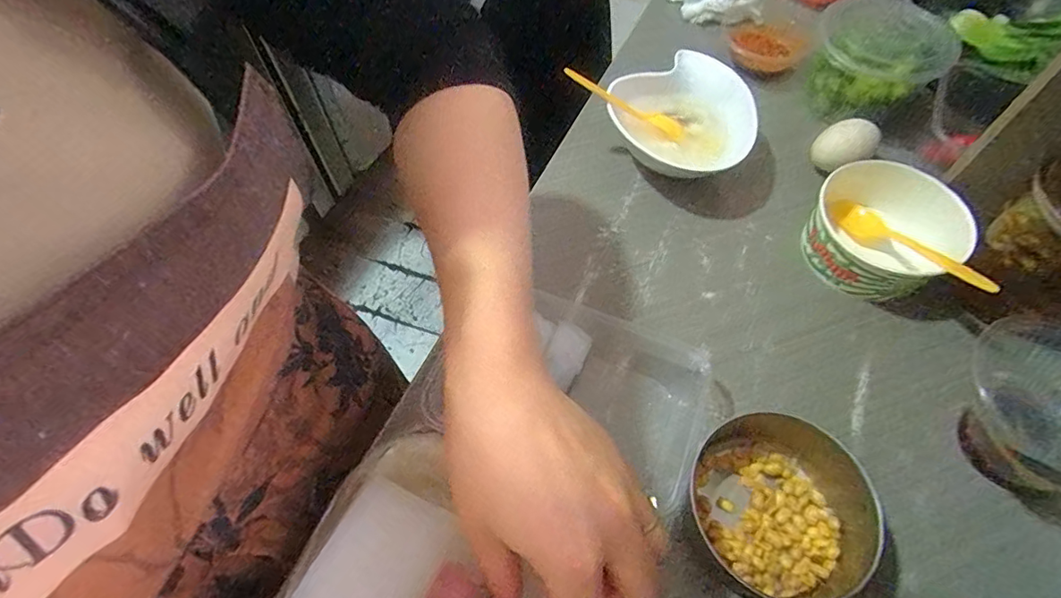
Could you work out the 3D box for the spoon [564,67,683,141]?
[{"bbox_3d":[0.077,-0.162,0.435,0.111,0.012,0.016,22,59,-16],"label":"spoon"}]

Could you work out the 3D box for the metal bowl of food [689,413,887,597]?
[{"bbox_3d":[0.148,0.120,0.306,0.091,0.047,0.100,0,60,1],"label":"metal bowl of food"}]

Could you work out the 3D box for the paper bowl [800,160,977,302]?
[{"bbox_3d":[0.260,-0.052,0.395,0.092,0.050,0.101,0,60,1],"label":"paper bowl"}]

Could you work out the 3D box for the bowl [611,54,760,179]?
[{"bbox_3d":[0.133,-0.151,0.455,0.116,0.056,0.112,0,60,1],"label":"bowl"}]

